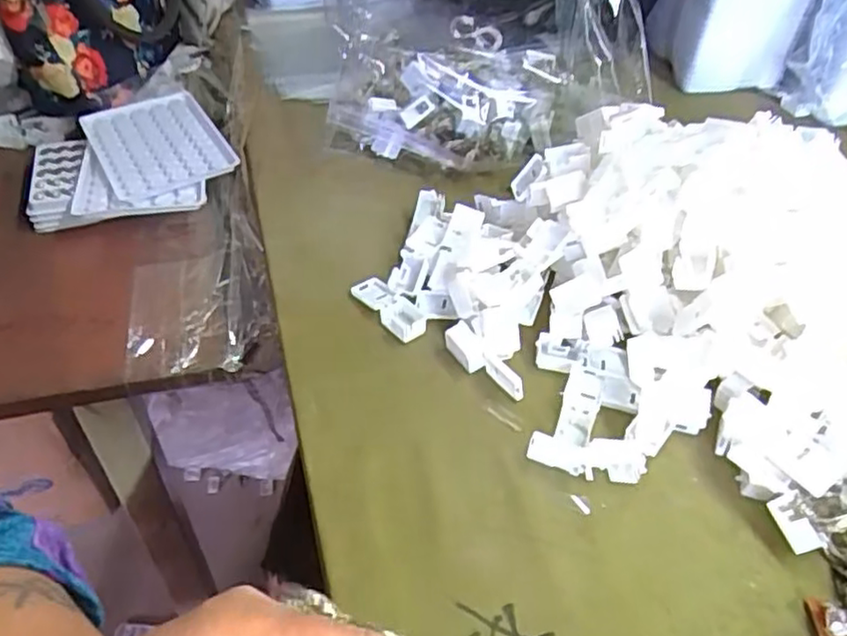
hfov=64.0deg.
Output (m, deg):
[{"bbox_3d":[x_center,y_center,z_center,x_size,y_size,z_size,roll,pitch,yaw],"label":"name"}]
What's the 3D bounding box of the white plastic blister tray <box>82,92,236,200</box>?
[{"bbox_3d":[-0.217,-0.143,0.552,0.092,0.015,0.130,-23,49,-23],"label":"white plastic blister tray"}]

